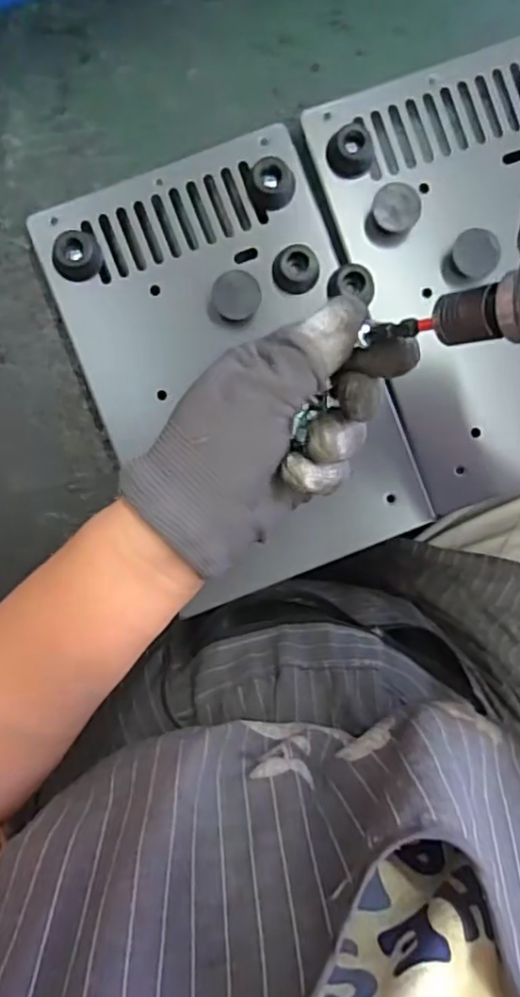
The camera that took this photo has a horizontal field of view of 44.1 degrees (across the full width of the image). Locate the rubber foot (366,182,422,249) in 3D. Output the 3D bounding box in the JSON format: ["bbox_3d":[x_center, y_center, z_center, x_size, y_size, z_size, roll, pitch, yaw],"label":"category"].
[{"bbox_3d":[0.070,-0.150,0.340,0.024,0.012,0.031,27,90,-2],"label":"rubber foot"}]

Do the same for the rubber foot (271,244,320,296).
[{"bbox_3d":[0.019,-0.121,0.339,0.023,0.014,0.020,-4,91,-2],"label":"rubber foot"}]

